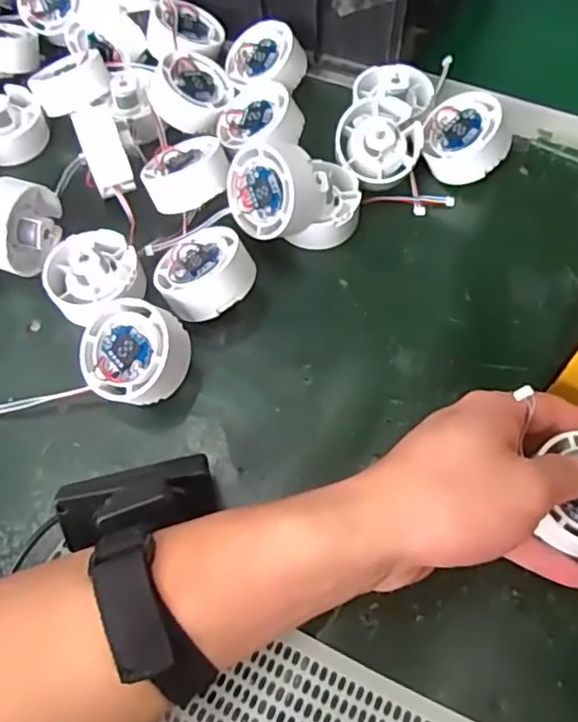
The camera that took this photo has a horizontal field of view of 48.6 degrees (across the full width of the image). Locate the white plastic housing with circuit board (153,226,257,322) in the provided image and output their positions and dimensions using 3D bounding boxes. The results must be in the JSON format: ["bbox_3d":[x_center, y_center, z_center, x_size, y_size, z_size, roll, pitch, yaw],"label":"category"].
[{"bbox_3d":[-0.049,-0.051,0.371,0.053,0.026,0.053,-16,49,20],"label":"white plastic housing with circuit board"}]

